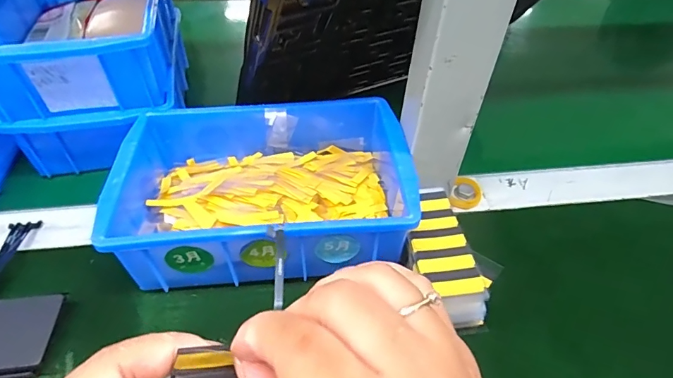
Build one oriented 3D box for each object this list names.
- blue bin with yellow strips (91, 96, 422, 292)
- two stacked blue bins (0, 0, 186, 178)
[{"bbox_3d":[-0.051,-0.001,0.316,0.198,0.068,0.138,-3,46,-4],"label":"blue bin with yellow strips"},{"bbox_3d":[-0.216,-0.126,0.387,0.128,0.109,0.204,-8,46,-10],"label":"two stacked blue bins"}]

